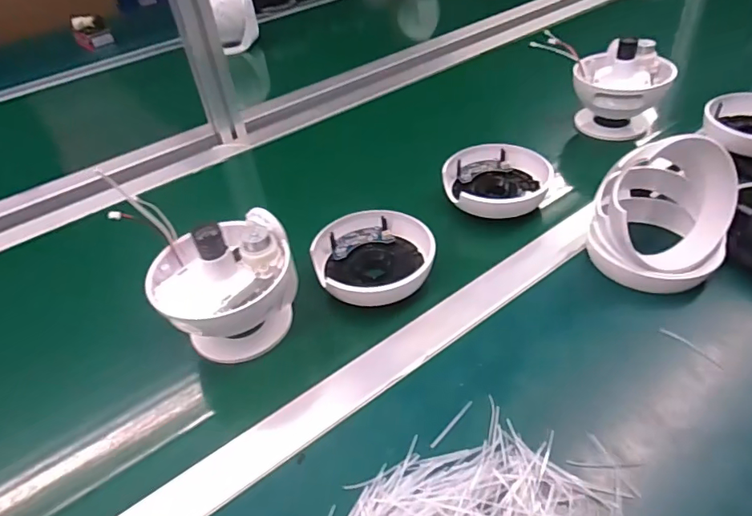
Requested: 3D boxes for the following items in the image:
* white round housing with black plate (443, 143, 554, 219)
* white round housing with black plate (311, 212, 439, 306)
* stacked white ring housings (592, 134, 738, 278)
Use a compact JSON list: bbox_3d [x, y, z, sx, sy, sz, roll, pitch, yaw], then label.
[{"bbox_3d":[0.139,-0.091,0.588,0.114,0.032,0.096,-7,42,1],"label":"white round housing with black plate"},{"bbox_3d":[0.003,-0.006,0.508,0.117,0.038,0.104,14,46,22],"label":"white round housing with black plate"},{"bbox_3d":[0.269,-0.051,0.471,0.107,0.116,0.126,10,45,18],"label":"stacked white ring housings"}]

